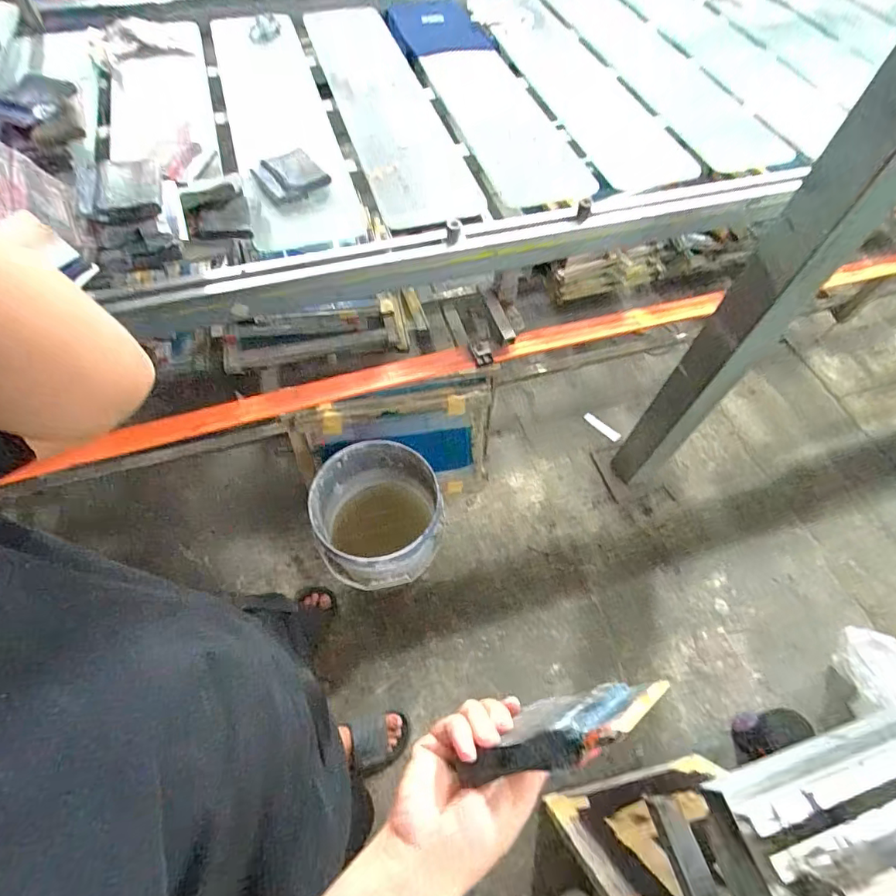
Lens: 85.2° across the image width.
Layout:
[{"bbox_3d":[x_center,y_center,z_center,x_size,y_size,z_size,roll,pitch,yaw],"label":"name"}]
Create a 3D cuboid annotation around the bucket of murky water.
[{"bbox_3d":[-0.170,0.198,1.212,0.276,0.350,0.280,2,60,-3],"label":"bucket of murky water"}]

